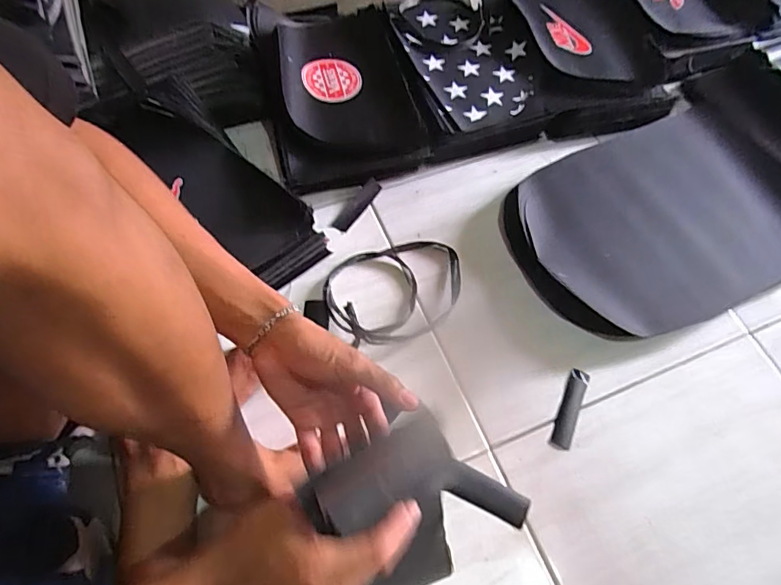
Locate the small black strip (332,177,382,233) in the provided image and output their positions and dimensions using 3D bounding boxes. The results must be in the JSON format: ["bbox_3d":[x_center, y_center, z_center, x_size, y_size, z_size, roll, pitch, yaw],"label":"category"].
[{"bbox_3d":[-0.048,-0.129,0.712,0.027,0.006,0.099,33,66,13],"label":"small black strip"}]

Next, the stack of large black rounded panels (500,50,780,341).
[{"bbox_3d":[0.431,-0.130,0.700,0.524,0.070,0.317,-28,68,-15],"label":"stack of large black rounded panels"}]

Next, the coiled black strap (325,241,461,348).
[{"bbox_3d":[0.010,-0.001,0.641,0.189,0.019,0.144,-14,65,-9],"label":"coiled black strap"}]

